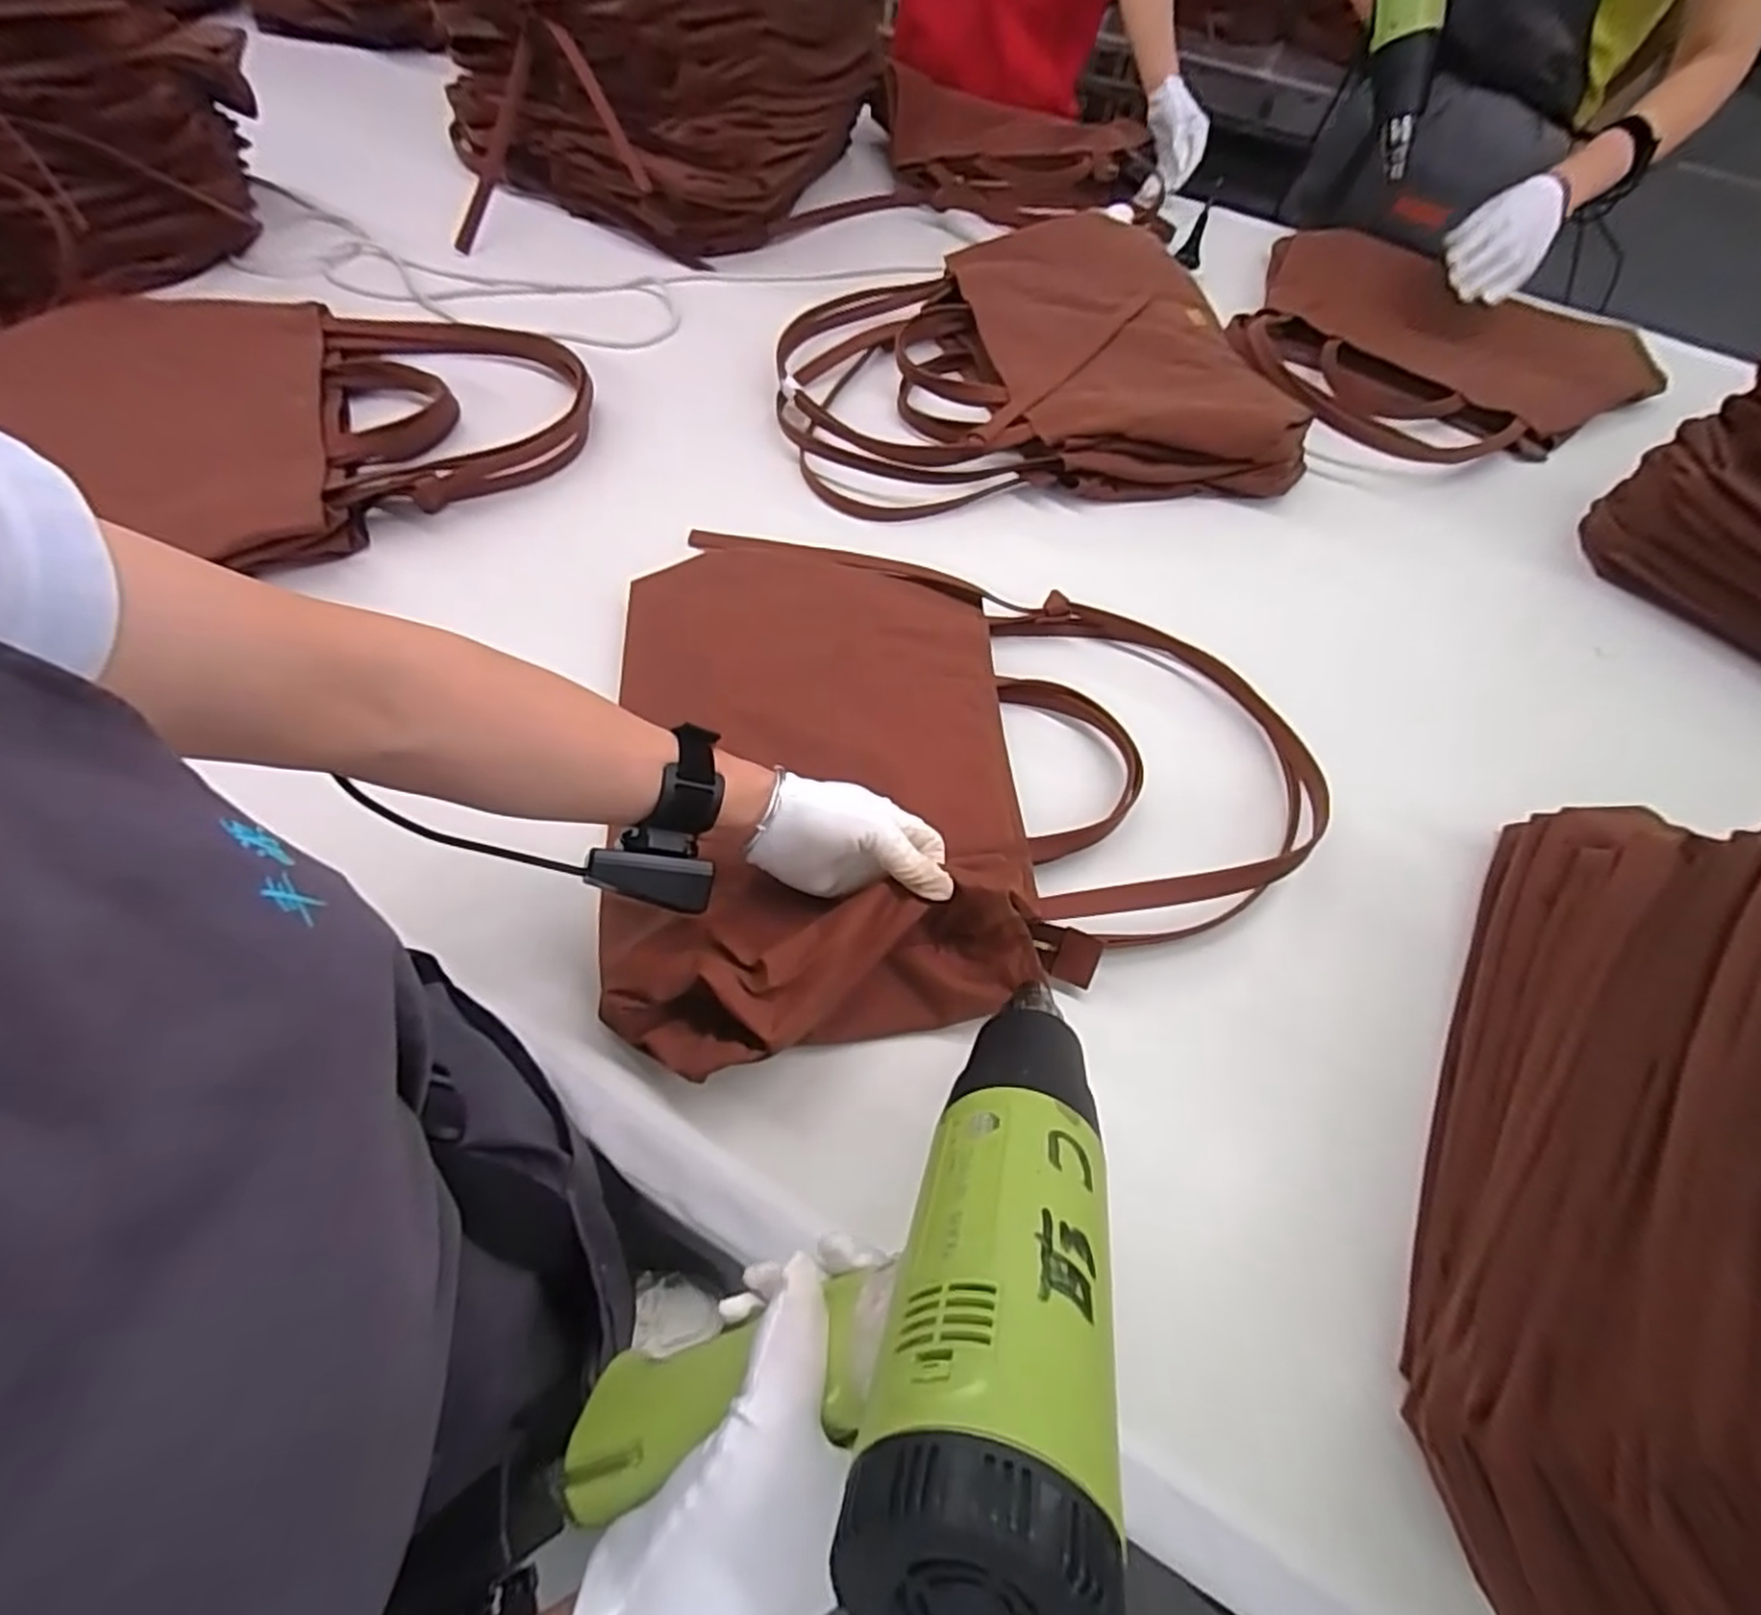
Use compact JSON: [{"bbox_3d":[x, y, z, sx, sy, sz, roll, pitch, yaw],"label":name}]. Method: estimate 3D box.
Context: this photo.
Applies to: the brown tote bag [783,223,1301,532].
[{"bbox_3d":[0.139,-0.483,0.815,0.495,0.066,0.439,-12,60,-11],"label":"brown tote bag"}]

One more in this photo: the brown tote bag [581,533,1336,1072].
[{"bbox_3d":[0.057,-0.058,0.556,0.491,0.061,0.419,-7,59,-8],"label":"brown tote bag"}]

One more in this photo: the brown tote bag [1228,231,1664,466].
[{"bbox_3d":[0.606,-0.502,0.867,0.441,0.072,0.431,35,63,17],"label":"brown tote bag"}]

